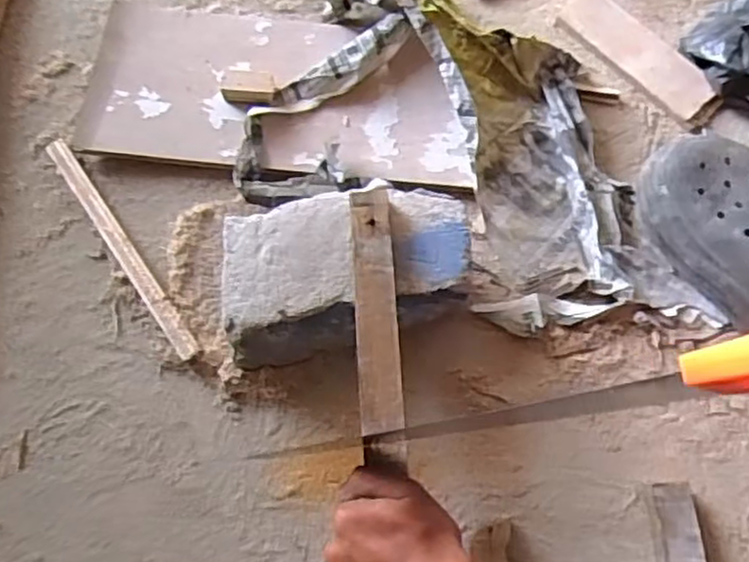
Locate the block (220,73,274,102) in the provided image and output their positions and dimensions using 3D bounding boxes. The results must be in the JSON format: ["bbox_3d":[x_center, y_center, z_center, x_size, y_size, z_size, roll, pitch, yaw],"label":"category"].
[{"bbox_3d":[-0.122,-0.184,0.673,0.051,0.015,0.027,1,69,1],"label":"block"}]

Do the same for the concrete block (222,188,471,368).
[{"bbox_3d":[-0.025,-0.010,0.592,0.202,0.072,0.110,-14,70,-4],"label":"concrete block"}]

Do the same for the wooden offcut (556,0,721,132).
[{"bbox_3d":[0.264,-0.226,0.703,0.064,0.015,0.185,-39,73,-13],"label":"wooden offcut"}]

